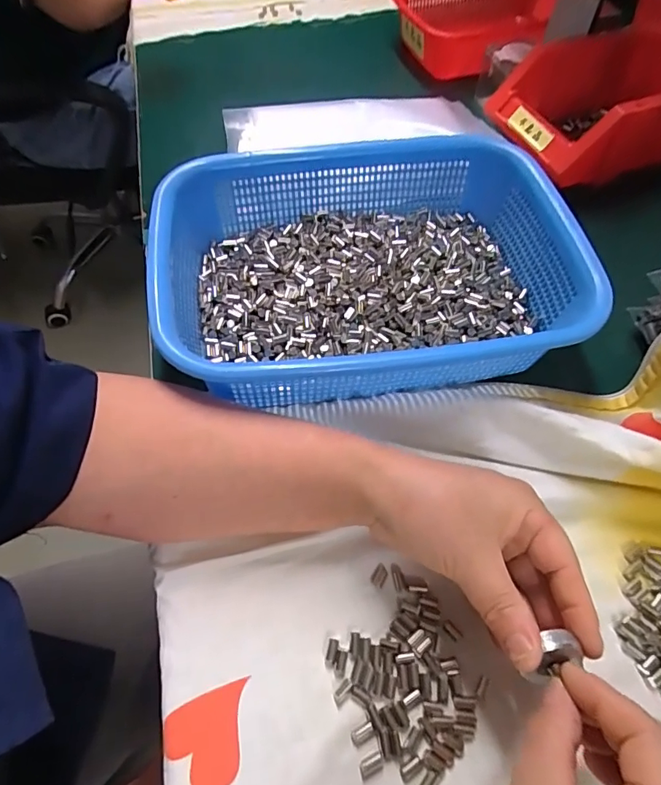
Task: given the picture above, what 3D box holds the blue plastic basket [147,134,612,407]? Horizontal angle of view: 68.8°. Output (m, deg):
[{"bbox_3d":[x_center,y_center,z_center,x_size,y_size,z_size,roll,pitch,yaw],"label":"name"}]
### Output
[{"bbox_3d":[0.028,-0.091,0.350,0.275,0.065,0.210,-10,60,-5],"label":"blue plastic basket"}]

